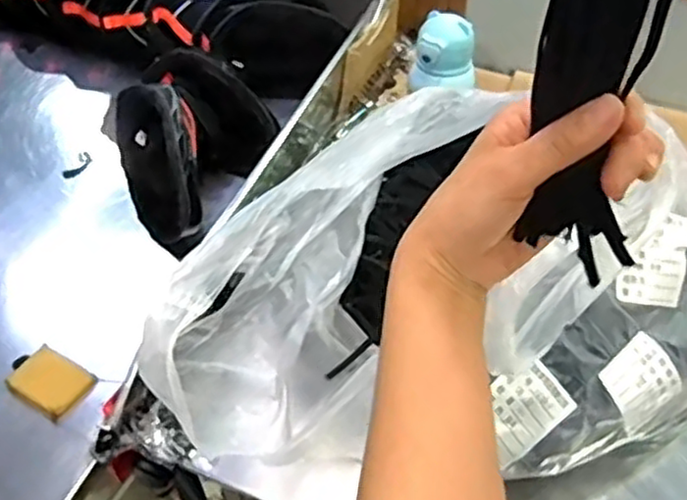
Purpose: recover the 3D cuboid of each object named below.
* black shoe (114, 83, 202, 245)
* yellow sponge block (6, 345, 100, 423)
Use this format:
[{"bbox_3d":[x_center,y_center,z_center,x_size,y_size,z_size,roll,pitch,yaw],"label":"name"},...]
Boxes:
[{"bbox_3d":[-0.212,-0.111,0.824,0.089,0.120,0.194,-17,51,-14],"label":"black shoe"},{"bbox_3d":[-0.284,0.129,0.693,0.074,0.014,0.058,25,54,21],"label":"yellow sponge block"}]

